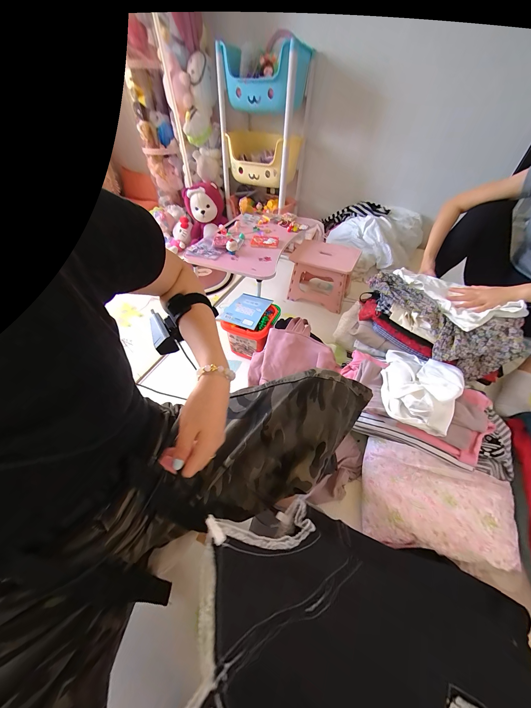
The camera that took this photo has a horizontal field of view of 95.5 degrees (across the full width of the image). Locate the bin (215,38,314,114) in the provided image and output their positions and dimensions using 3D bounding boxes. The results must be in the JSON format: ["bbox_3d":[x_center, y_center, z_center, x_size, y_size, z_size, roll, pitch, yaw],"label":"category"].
[{"bbox_3d":[0.012,-1.398,1.229,0.373,0.220,0.347,11,49,11],"label":"bin"}]

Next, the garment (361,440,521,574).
[{"bbox_3d":[0.386,0.348,0.554,0.308,0.083,0.206,18,51,16],"label":"garment"}]

